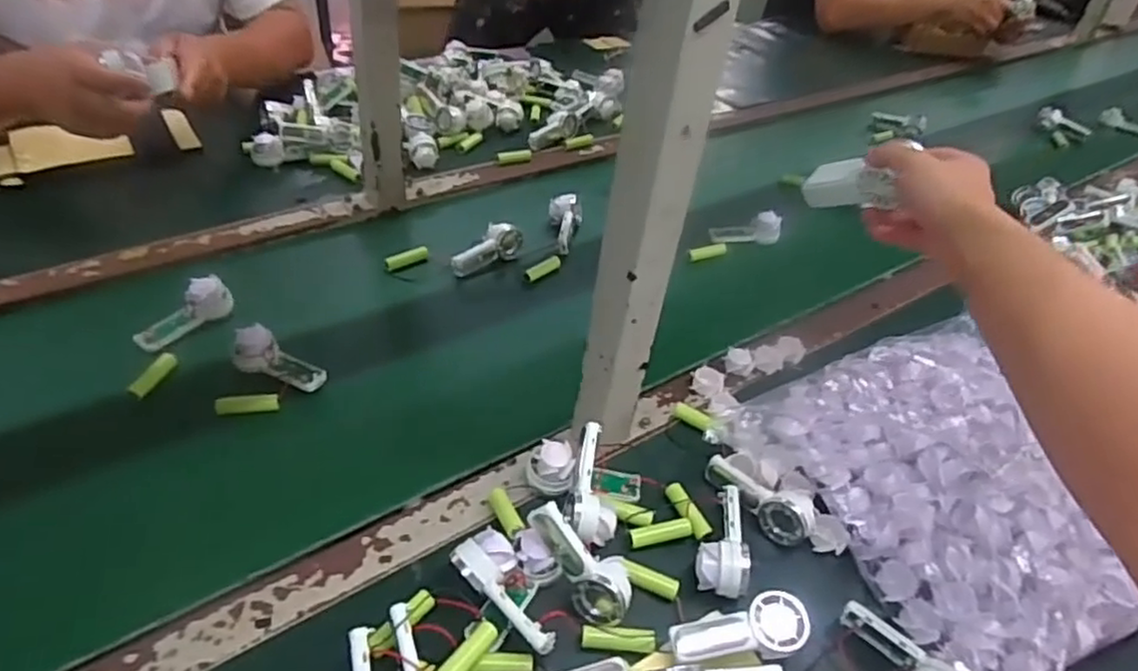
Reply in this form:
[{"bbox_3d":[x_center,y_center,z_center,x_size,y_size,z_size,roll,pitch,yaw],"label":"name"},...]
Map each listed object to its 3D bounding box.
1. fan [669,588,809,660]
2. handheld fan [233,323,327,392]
[{"bbox_3d":[0.118,0.205,0.479,0.092,0.028,0.037,-13,45,3],"label":"fan"},{"bbox_3d":[-0.266,0.026,0.632,0.085,0.036,0.035,25,45,17],"label":"handheld fan"}]

